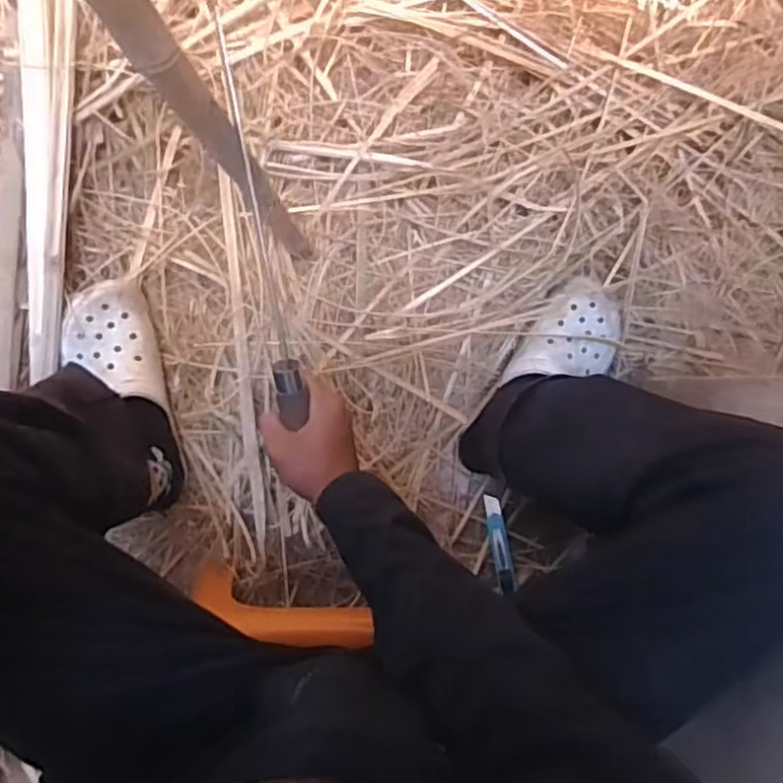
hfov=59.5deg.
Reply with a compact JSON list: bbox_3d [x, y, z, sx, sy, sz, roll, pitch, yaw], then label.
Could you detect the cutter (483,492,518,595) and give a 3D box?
[{"bbox_3d":[0.135,0.188,0.847,0.021,0.013,0.118,-8,68,-4],"label":"cutter"}]

